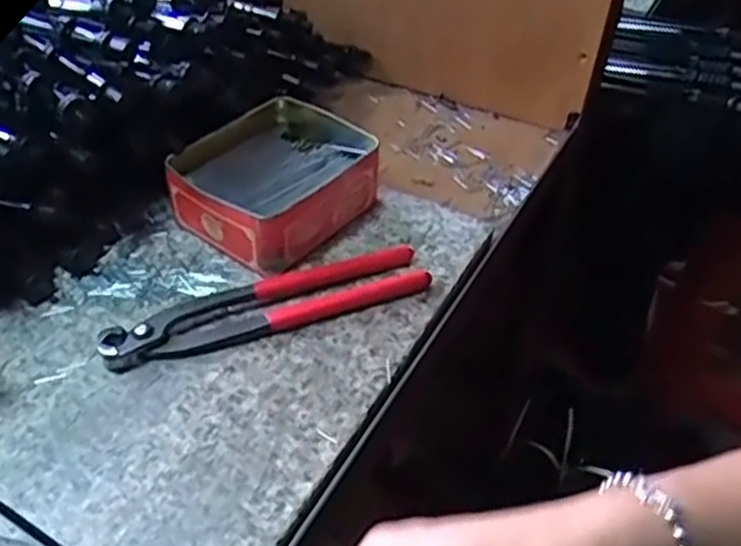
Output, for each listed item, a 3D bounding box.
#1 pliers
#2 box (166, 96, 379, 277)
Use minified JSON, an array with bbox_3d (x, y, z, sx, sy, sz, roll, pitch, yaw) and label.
[{"bbox_3d":[-0.060,0.020,0.445,0.193,0.018,0.036,-13,45,-19],"label":"pliers"},{"bbox_3d":[-0.062,-0.061,0.508,0.104,0.055,0.131,31,48,27],"label":"box"}]

